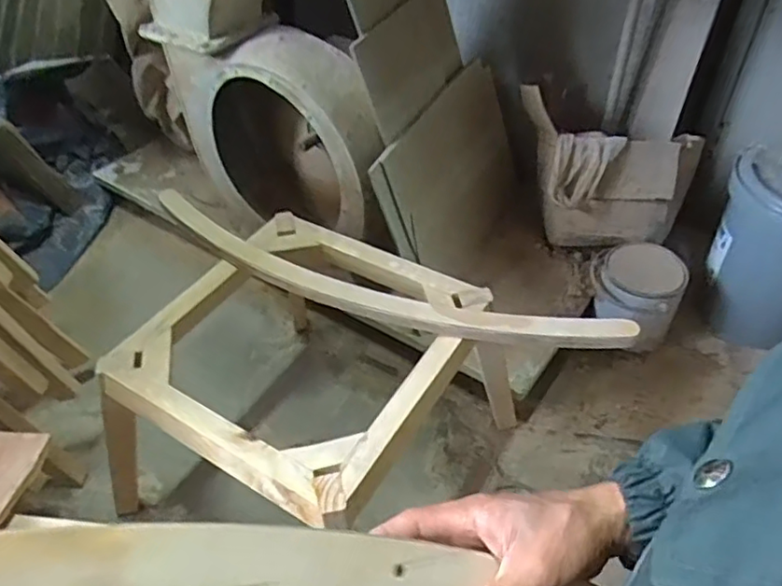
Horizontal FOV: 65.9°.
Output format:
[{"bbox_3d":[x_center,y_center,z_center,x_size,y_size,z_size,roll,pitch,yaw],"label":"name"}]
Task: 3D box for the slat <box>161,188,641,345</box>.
[{"bbox_3d":[-0.053,-0.022,1.002,0.869,0.046,0.147,18,47,19],"label":"slat"}]

